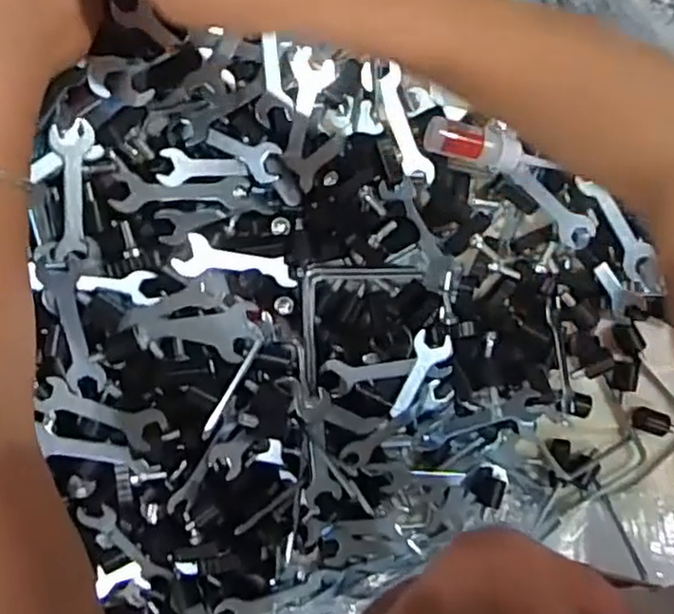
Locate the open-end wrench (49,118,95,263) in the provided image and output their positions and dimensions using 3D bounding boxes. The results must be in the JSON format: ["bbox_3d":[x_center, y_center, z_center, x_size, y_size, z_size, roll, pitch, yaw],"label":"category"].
[{"bbox_3d":[-0.175,-0.077,0.465,0.026,0.005,0.090,-4,101,-29],"label":"open-end wrench"}]

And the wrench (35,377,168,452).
[{"bbox_3d":[-0.162,0.075,0.484,0.091,0.009,0.028,16,97,10],"label":"wrench"}]

